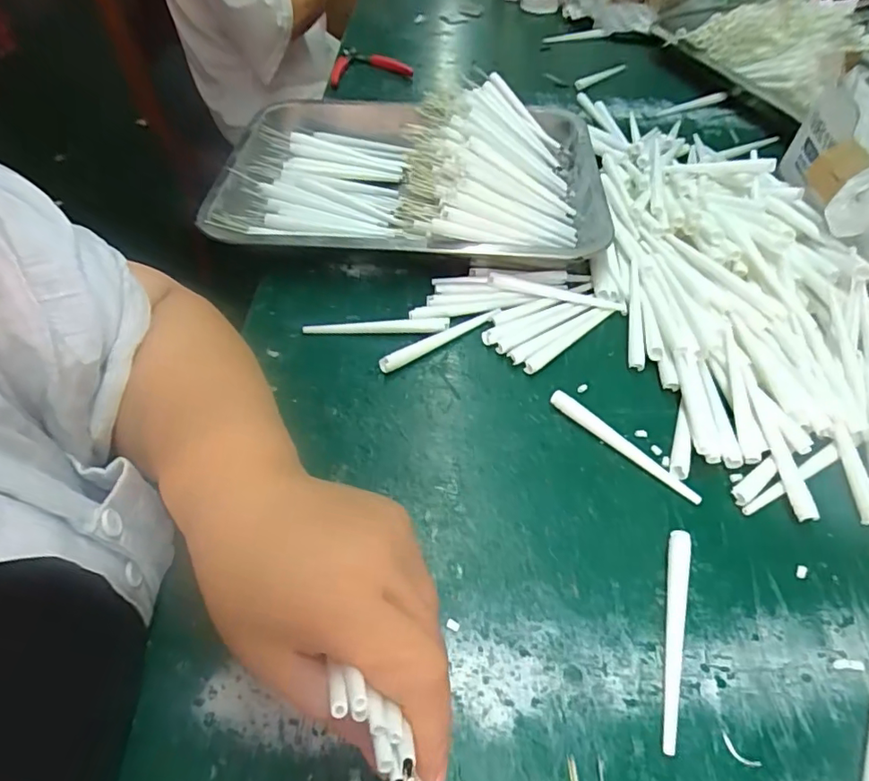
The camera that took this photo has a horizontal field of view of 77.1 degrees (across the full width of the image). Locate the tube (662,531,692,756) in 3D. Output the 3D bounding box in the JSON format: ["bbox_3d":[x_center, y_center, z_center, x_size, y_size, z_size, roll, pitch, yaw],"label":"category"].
[{"bbox_3d":[0.130,0.128,0.289,0.012,0.009,0.112,14,52,9],"label":"tube"}]

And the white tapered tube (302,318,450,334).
[{"bbox_3d":[-0.045,-0.050,0.425,0.111,0.008,0.011,-1,51,-3],"label":"white tapered tube"}]

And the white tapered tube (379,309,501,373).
[{"bbox_3d":[0.006,-0.042,0.418,0.108,0.011,0.011,-27,56,-22],"label":"white tapered tube"}]

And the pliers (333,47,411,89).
[{"bbox_3d":[-0.092,-0.453,0.751,0.105,0.024,0.110,-8,51,-8],"label":"pliers"}]

